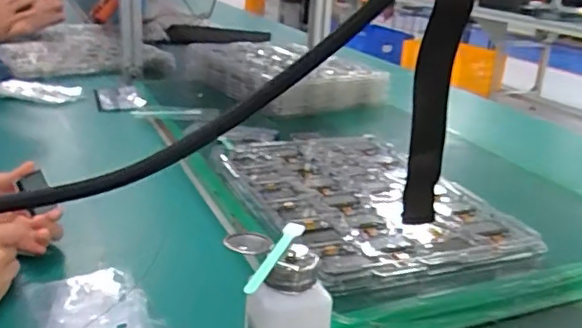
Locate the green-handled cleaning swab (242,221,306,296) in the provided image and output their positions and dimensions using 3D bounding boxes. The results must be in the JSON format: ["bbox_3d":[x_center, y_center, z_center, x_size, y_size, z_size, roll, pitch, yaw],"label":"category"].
[{"bbox_3d":[-0.013,0.066,0.428,0.012,0.009,0.115,9,21,16],"label":"green-handled cleaning swab"}]

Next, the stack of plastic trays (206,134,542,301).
[{"bbox_3d":[0.077,0.045,0.749,0.284,0.042,0.405,-4,22,-19],"label":"stack of plastic trays"}]

